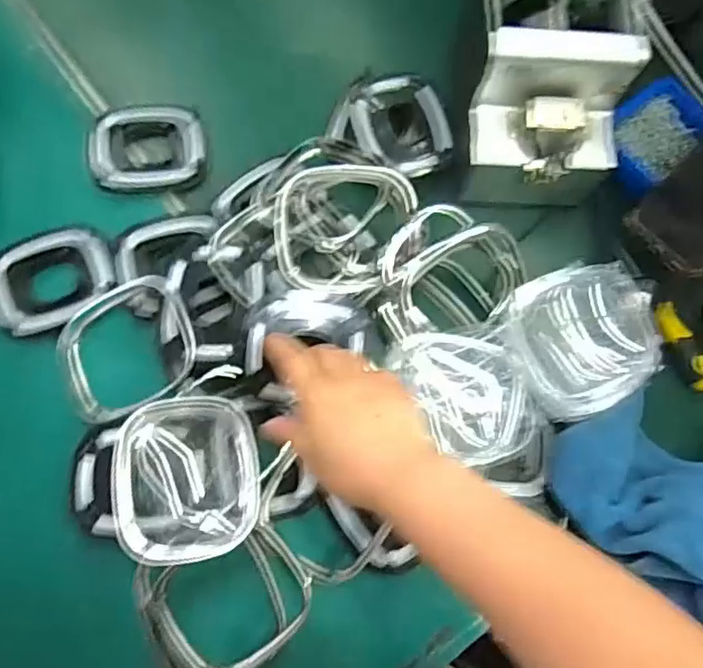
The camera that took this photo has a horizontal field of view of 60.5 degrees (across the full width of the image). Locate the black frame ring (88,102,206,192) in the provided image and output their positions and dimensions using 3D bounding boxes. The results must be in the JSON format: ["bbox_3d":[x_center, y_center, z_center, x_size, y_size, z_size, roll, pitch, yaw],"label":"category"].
[{"bbox_3d":[-0.194,-0.179,0.575,0.104,0.018,0.088,-7,74,-3],"label":"black frame ring"}]

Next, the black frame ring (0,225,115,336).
[{"bbox_3d":[-0.267,-0.051,0.538,0.105,0.015,0.086,-19,75,-7],"label":"black frame ring"}]

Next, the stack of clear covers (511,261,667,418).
[{"bbox_3d":[0.188,0.004,0.481,0.120,0.046,0.115,-17,74,-6],"label":"stack of clear covers"}]

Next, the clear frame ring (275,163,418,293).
[{"bbox_3d":[-0.003,-0.088,0.504,0.123,0.024,0.107,-4,101,-22],"label":"clear frame ring"}]

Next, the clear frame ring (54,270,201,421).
[{"bbox_3d":[-0.196,0.011,0.515,0.132,0.019,0.113,-29,73,6],"label":"clear frame ring"}]

